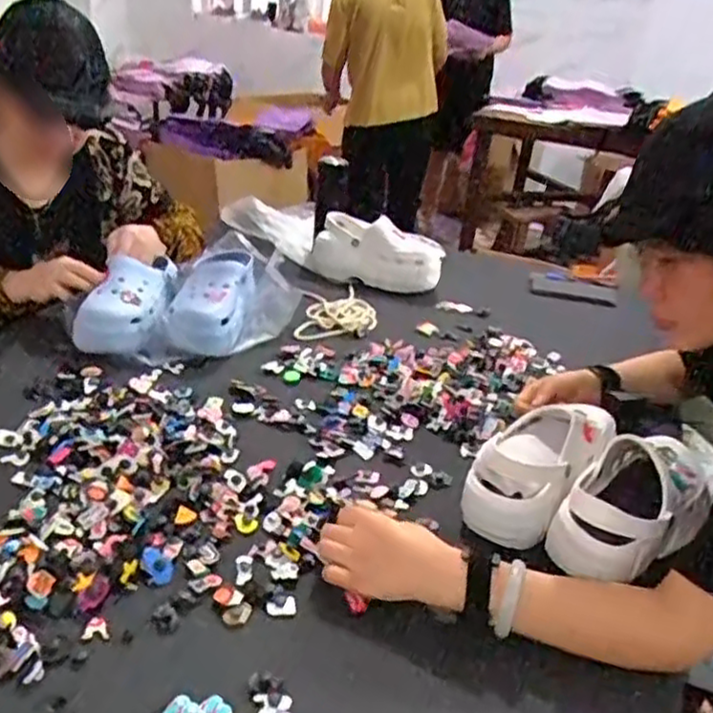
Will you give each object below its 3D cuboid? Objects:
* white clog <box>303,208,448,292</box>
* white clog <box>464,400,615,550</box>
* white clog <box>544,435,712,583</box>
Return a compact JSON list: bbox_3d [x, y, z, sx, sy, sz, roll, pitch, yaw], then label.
[{"bbox_3d":[0.038,-0.202,1.385,0.252,0.112,0.091,7,30,3],"label":"white clog"},{"bbox_3d":[0.214,0.123,0.827,0.096,0.098,0.230,25,35,30],"label":"white clog"},{"bbox_3d":[0.300,0.163,0.778,0.221,0.101,0.107,-22,39,-38],"label":"white clog"}]

